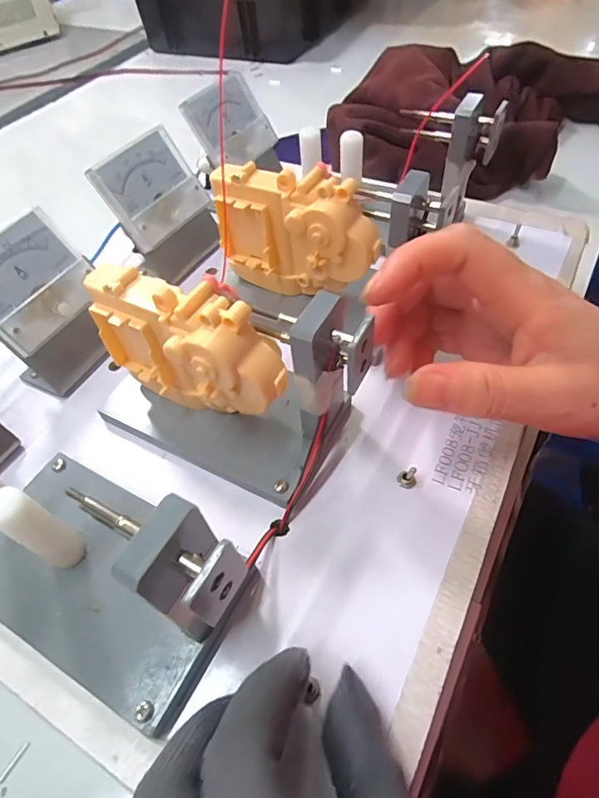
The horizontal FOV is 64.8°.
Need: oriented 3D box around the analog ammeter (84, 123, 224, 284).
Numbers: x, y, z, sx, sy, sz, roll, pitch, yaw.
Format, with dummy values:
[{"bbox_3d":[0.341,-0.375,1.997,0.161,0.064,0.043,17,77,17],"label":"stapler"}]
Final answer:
[{"bbox_3d":[-0.091,-0.127,0.313,0.048,0.068,0.066,33,63,26],"label":"analog ammeter"}]

